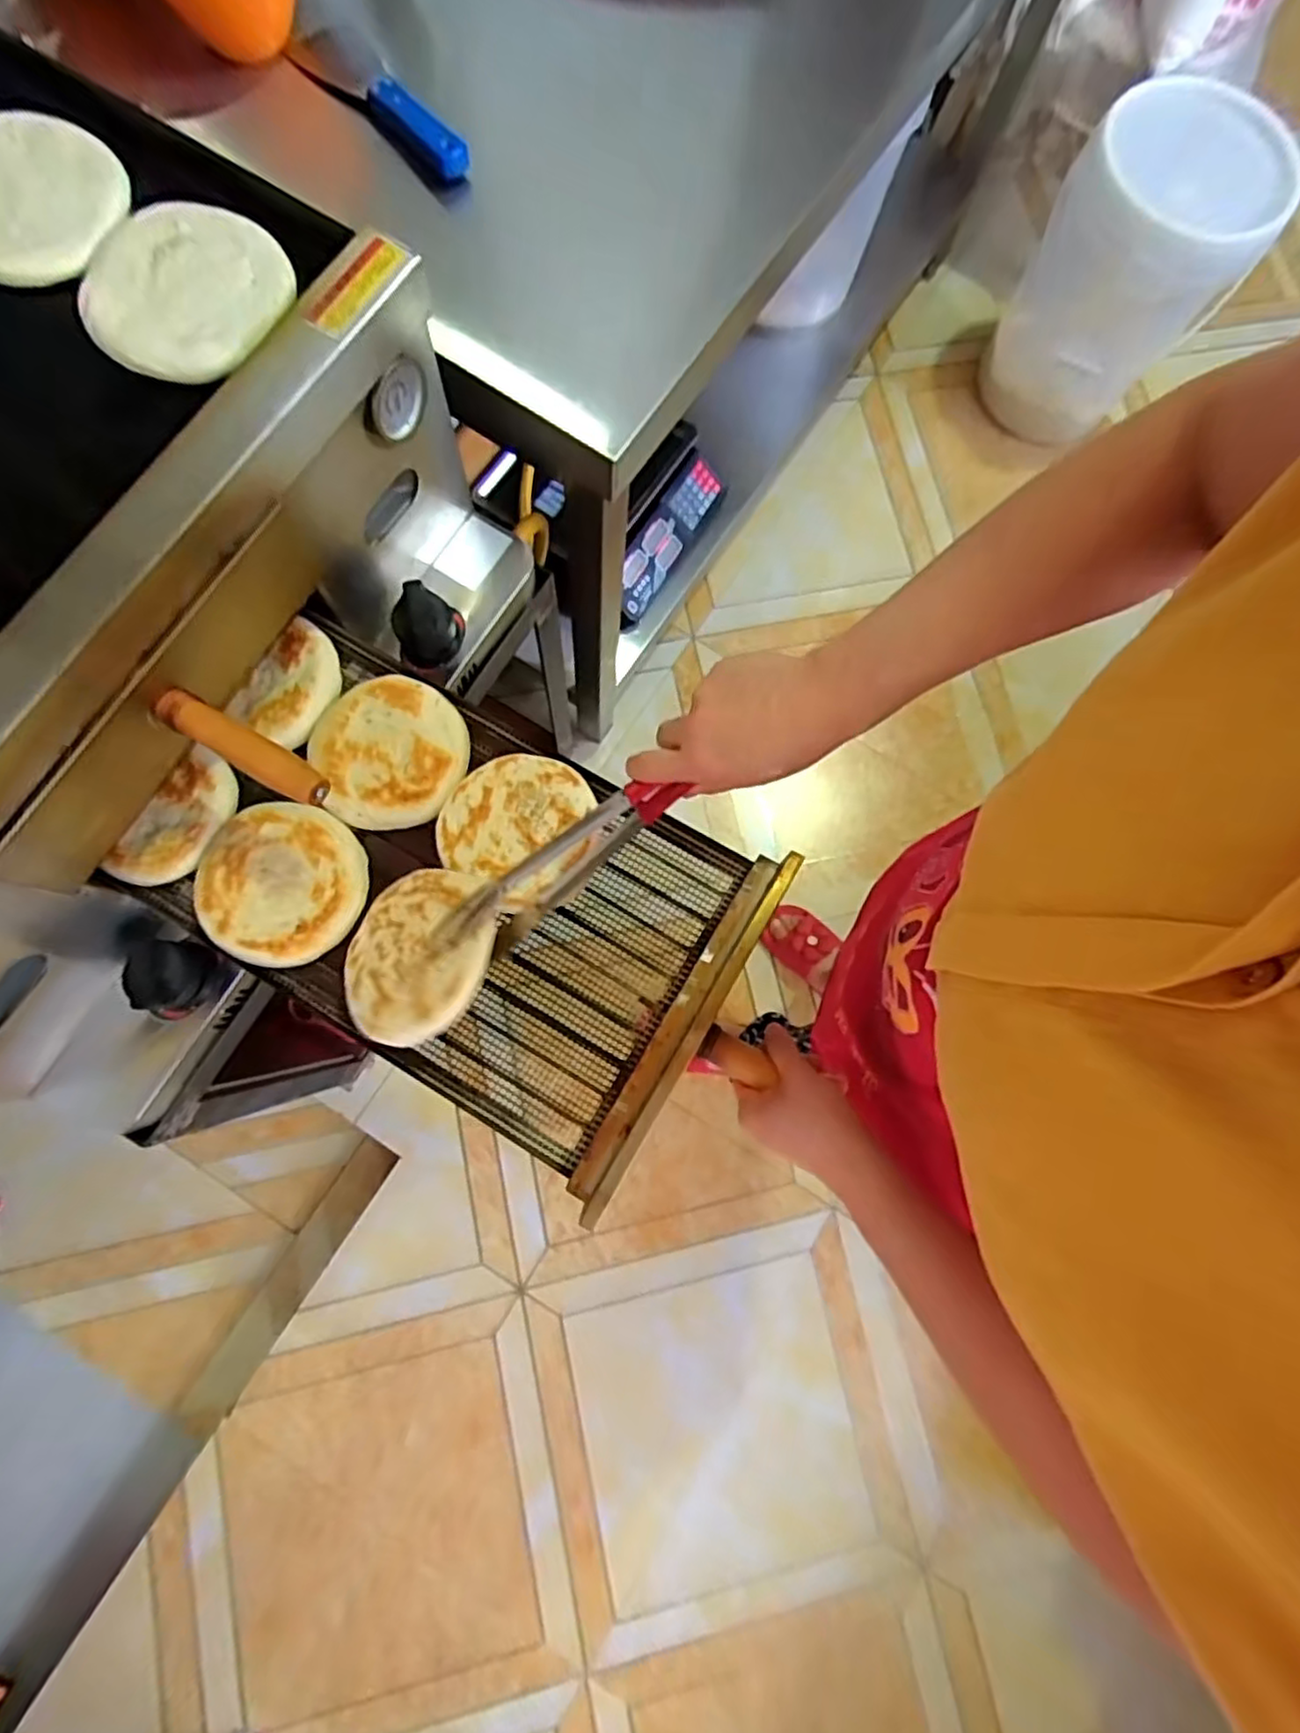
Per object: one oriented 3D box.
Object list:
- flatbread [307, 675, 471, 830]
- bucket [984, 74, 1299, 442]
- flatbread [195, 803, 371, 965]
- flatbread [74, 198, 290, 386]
[{"bbox_3d":[-0.208,-0.092,0.567,0.117,0.016,0.118,0,78,-1],"label":"flatbread"},{"bbox_3d":[0.893,-1.118,1.338,0.289,0.431,0.358,2,78,0],"label":"bucket"},{"bbox_3d":[-0.287,0.013,0.545,0.126,0.016,0.122,0,78,-1],"label":"flatbread"},{"bbox_3d":[-0.302,-0.378,0.461,0.120,0.014,0.123,0,78,-1],"label":"flatbread"}]

